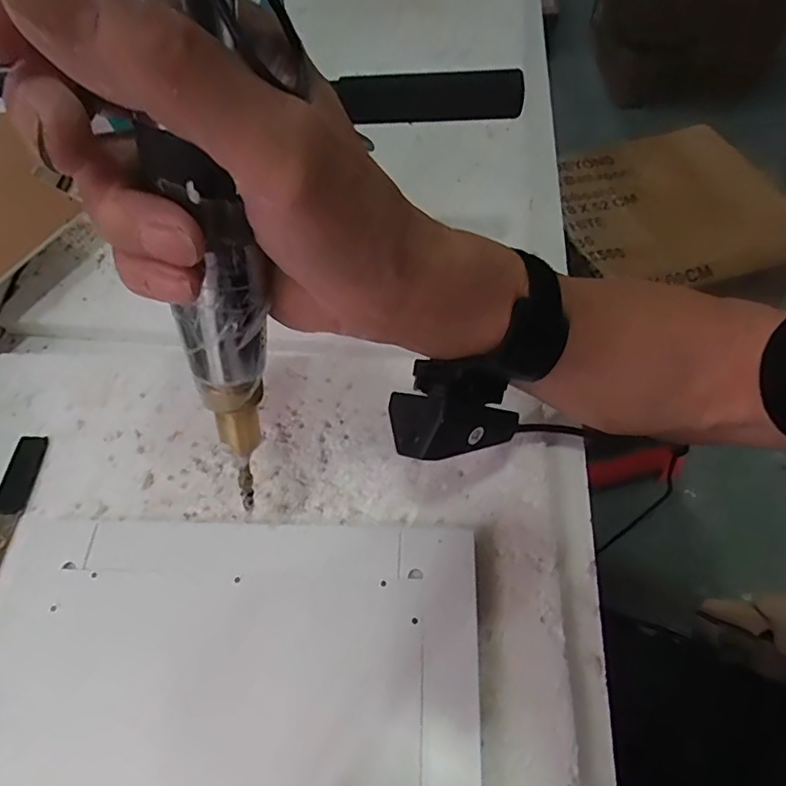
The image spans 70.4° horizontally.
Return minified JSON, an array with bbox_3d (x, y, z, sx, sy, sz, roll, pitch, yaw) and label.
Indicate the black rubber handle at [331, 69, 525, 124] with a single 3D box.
[{"bbox_3d":[0.022,-0.173,0.324,0.104,0.018,0.021,4,61,6],"label":"black rubber handle"}]

